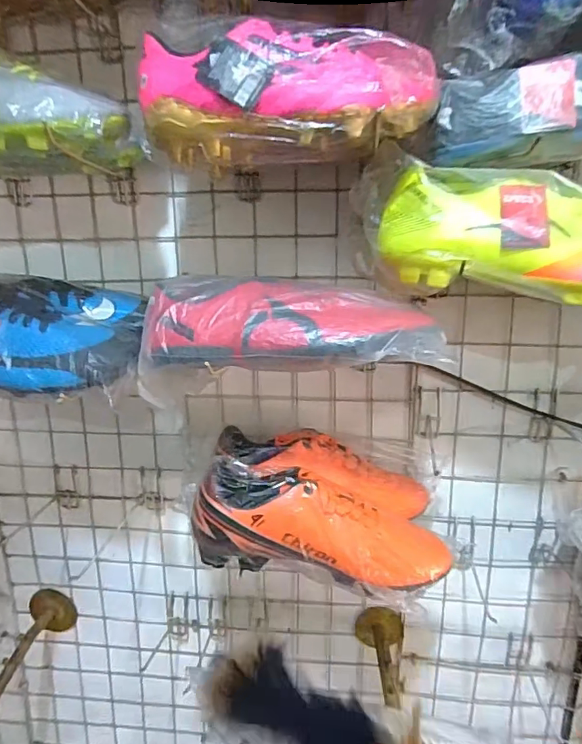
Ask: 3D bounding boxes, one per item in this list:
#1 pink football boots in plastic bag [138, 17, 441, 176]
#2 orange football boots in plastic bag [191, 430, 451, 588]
[{"bbox_3d":[0.000,-0.237,0.434,0.236,0.100,0.104,4,15,13],"label":"pink football boots in plastic bag"},{"bbox_3d":[0.033,0.140,0.540,0.245,0.096,0.149,2,15,5],"label":"orange football boots in plastic bag"}]

